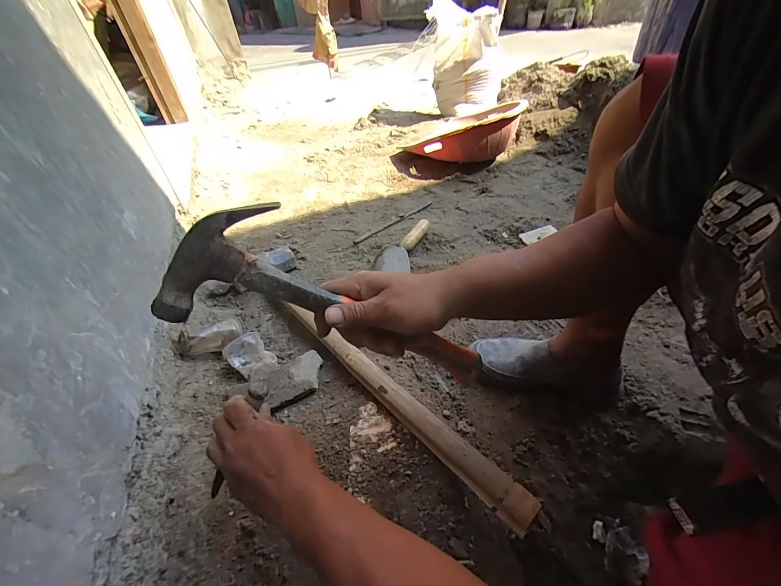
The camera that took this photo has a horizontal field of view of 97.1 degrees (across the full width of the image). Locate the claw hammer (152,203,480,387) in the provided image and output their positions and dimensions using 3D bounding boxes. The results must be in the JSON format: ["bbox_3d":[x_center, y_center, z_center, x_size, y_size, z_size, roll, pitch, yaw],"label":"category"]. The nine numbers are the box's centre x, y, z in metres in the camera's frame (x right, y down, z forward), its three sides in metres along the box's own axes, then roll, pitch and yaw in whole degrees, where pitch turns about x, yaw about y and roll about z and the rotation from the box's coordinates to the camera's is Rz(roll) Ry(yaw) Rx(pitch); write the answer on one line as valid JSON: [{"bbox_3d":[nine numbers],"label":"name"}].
[{"bbox_3d":[-0.034,0.024,0.330,0.318,0.105,0.049,24,34,-27],"label":"claw hammer"}]

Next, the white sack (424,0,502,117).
[{"bbox_3d":[0.315,-0.954,1.440,0.290,0.390,0.212,9,45,16],"label":"white sack"}]

